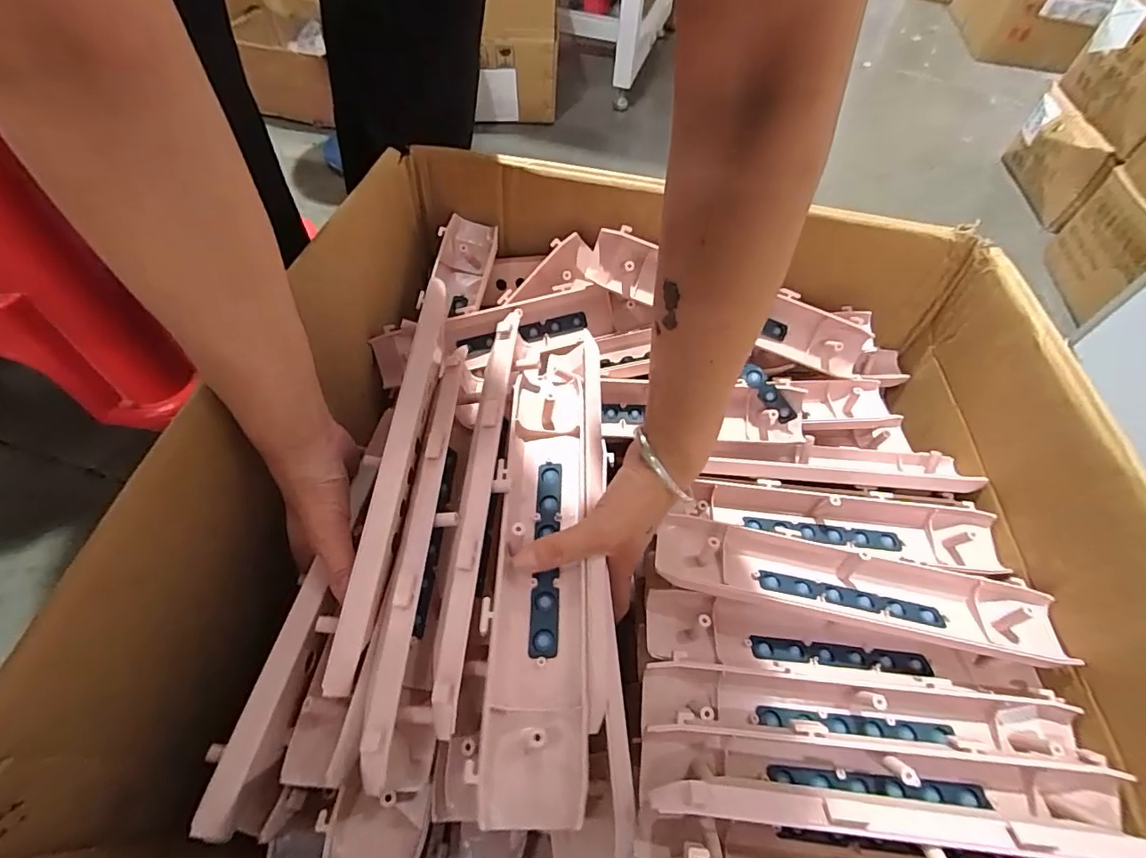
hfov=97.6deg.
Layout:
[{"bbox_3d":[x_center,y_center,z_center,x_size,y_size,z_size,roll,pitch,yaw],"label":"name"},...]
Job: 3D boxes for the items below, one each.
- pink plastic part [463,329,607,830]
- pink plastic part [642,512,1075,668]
[{"bbox_3d":[-0.015,0.052,0.329,0.067,0.032,0.324,3,53,-3],"label":"pink plastic part"},{"bbox_3d":[0.198,0.113,0.358,0.280,0.036,0.057,10,54,3],"label":"pink plastic part"}]

